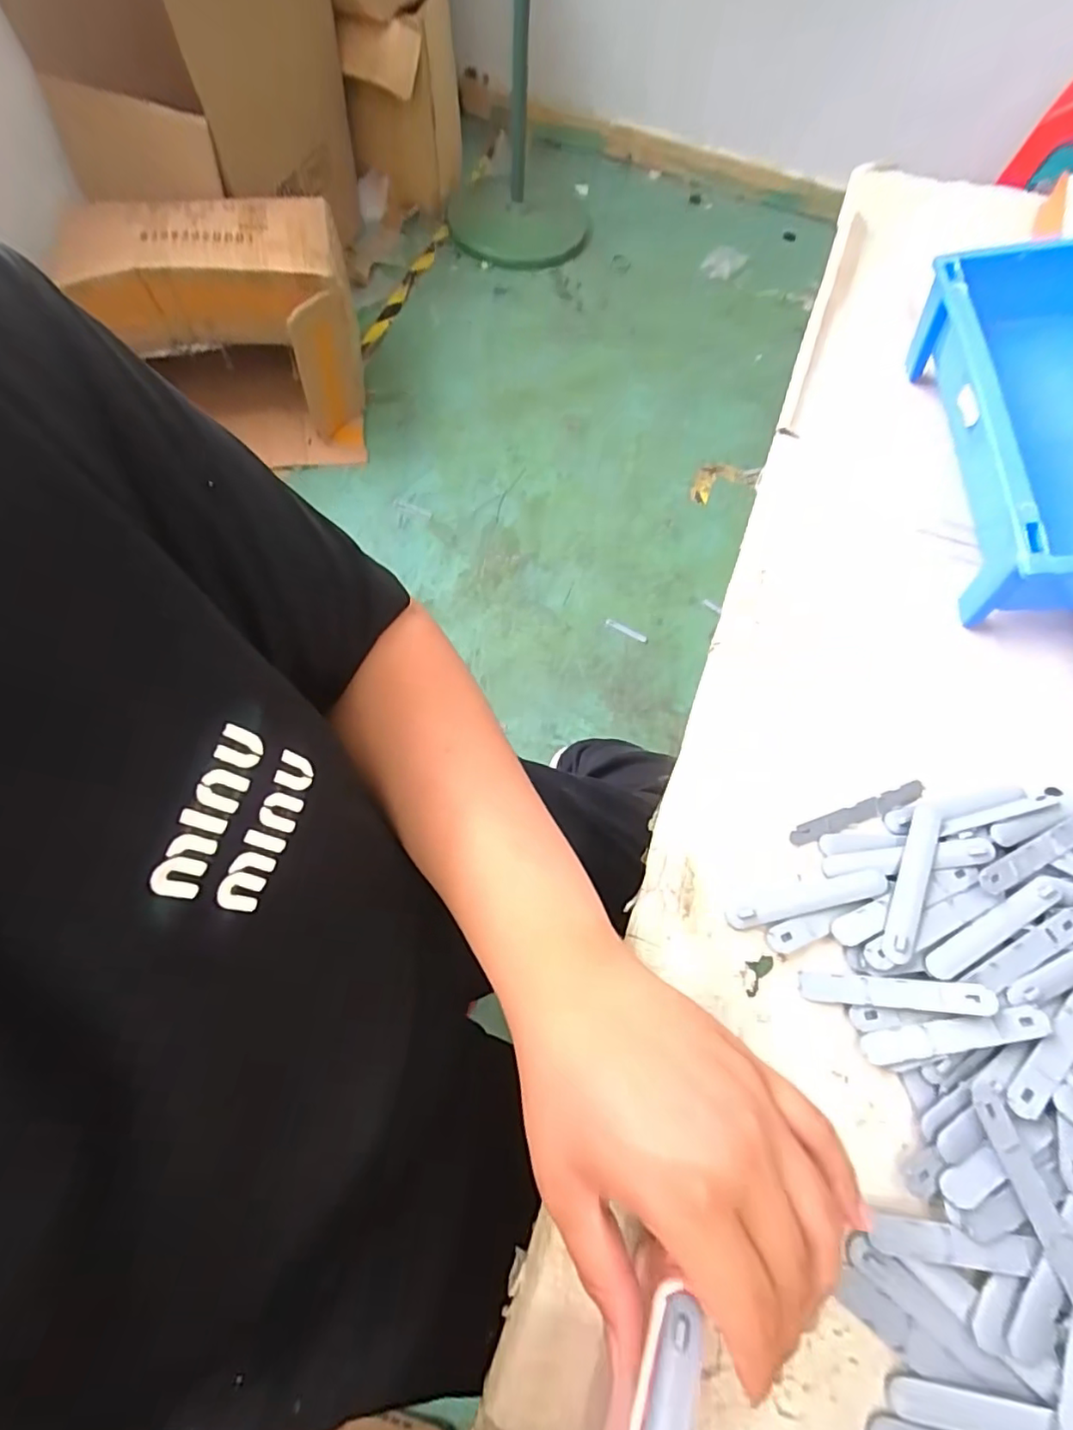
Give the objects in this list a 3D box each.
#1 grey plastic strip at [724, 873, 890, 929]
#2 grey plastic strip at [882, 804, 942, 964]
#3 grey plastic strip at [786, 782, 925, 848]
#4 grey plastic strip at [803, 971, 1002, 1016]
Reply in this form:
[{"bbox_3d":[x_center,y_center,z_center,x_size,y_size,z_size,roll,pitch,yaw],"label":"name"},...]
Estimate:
[{"bbox_3d":[0.155,0.106,0.338,0.094,0.004,0.015,-11,69,-8],"label":"grey plastic strip"},{"bbox_3d":[0.216,0.094,0.338,0.016,0.004,0.098,22,63,19],"label":"grey plastic strip"},{"bbox_3d":[0.196,0.060,0.358,0.089,0.005,0.012,-18,70,-11],"label":"grey plastic strip"},{"bbox_3d":[0.192,0.149,0.316,0.095,0.004,0.015,0,69,11],"label":"grey plastic strip"}]

